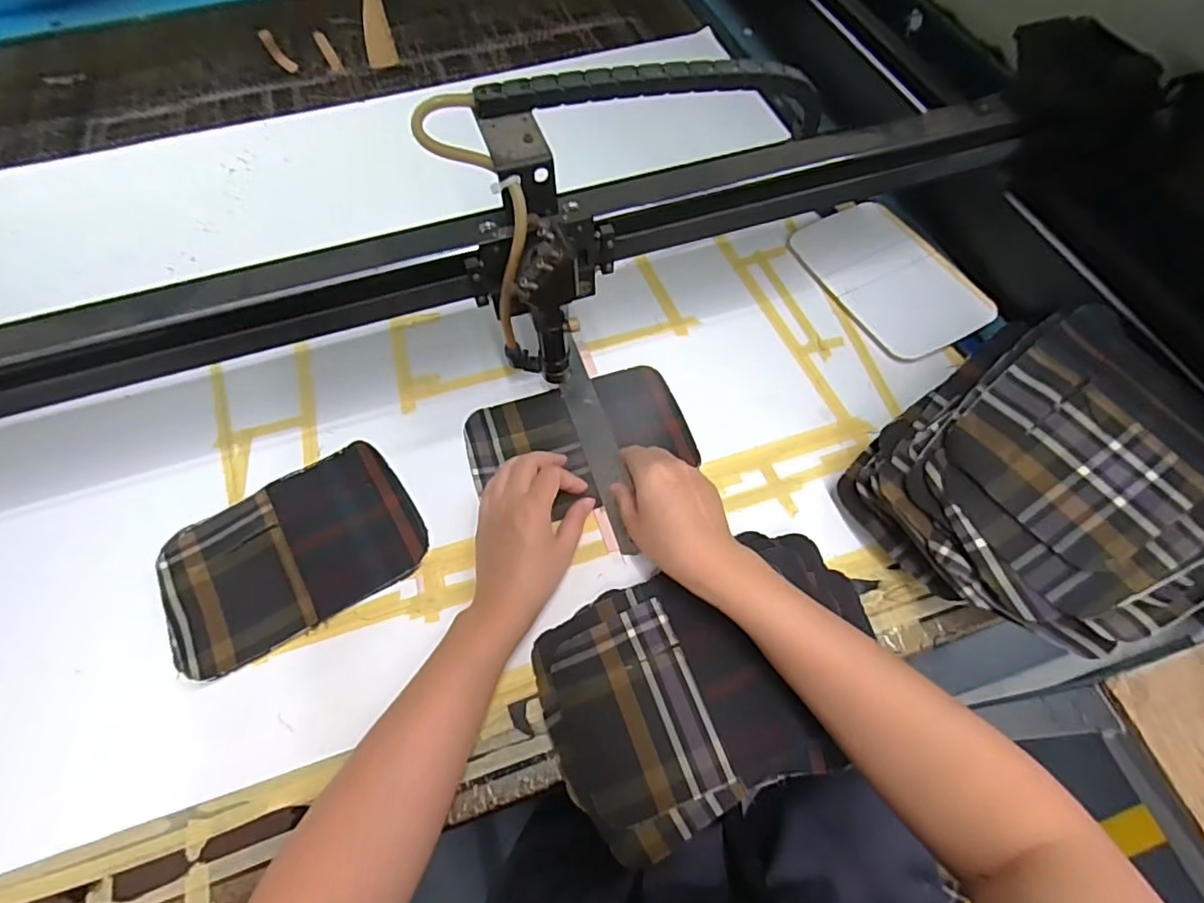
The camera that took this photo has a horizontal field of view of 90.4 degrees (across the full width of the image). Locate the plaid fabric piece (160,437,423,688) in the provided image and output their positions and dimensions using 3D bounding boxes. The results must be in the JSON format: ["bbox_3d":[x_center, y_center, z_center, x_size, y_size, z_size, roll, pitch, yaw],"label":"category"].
[{"bbox_3d":[-0.258,0.083,0.499,0.199,0.013,0.135,-31,65,-15],"label":"plaid fabric piece"}]

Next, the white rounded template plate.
[{"bbox_3d":[0.305,-0.189,0.641,0.127,0.004,0.200,-26,63,-8],"label":"white rounded template plate"}]

